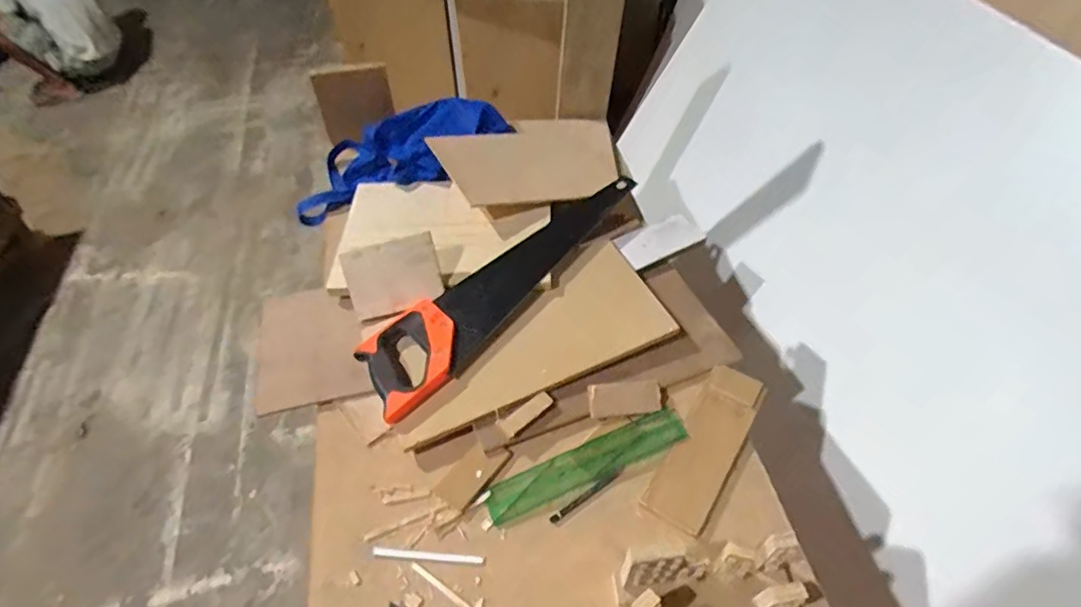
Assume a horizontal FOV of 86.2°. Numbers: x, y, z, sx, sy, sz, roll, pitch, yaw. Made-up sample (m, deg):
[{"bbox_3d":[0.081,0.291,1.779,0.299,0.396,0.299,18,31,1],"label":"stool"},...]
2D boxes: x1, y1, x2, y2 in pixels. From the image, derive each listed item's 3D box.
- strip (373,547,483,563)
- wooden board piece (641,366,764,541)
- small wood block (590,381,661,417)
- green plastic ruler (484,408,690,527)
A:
[{"bbox_3d":[-0.126,0.280,0.643,0.121,0.004,0.008,3,48,3],"label":"strip"},{"bbox_3d":[0.206,0.172,0.709,0.072,0.023,0.216,26,54,22],"label":"wooden board piece"},{"bbox_3d":[0.109,0.123,0.750,0.093,0.008,0.040,-5,76,-5],"label":"small wood block"},{"bbox_3d":[0.058,0.195,0.708,0.259,0.005,0.051,-20,52,-12],"label":"green plastic ruler"}]

